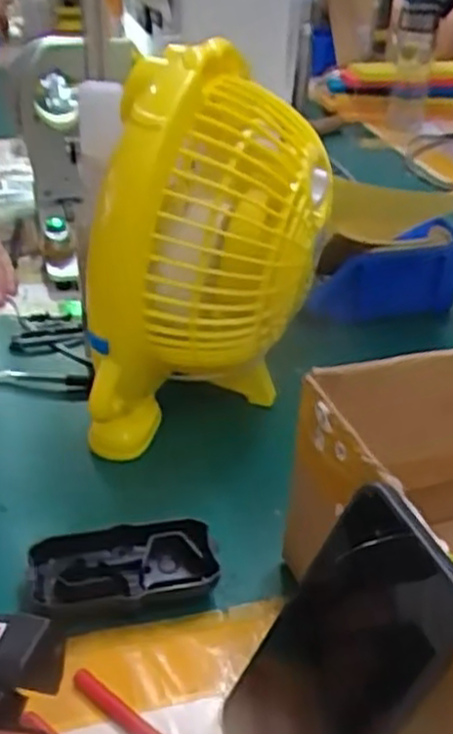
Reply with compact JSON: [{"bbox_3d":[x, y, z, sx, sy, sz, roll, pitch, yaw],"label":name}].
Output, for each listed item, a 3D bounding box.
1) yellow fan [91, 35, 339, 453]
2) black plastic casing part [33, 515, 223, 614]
[{"bbox_3d":[-0.018,-0.065,0.537,0.156,0.285,0.121,6,33,7],"label":"yellow fan"},{"bbox_3d":[-0.061,0.125,0.456,0.109,0.034,0.053,-8,33,-14],"label":"black plastic casing part"}]

